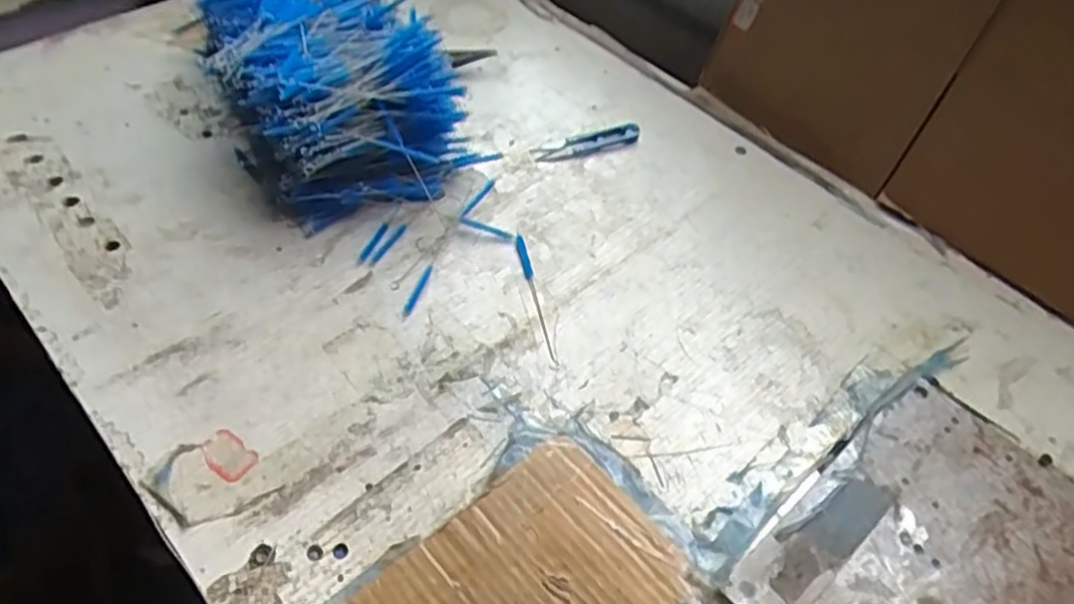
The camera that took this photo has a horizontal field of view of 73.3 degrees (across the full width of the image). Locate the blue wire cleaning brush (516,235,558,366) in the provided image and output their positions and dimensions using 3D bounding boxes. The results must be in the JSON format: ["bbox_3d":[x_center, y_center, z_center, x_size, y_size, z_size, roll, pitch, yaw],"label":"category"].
[{"bbox_3d":[-0.002,-0.005,0.546,0.008,0.004,0.124,-7,51,-11],"label":"blue wire cleaning brush"}]

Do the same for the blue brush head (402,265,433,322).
[{"bbox_3d":[-0.088,-0.008,0.532,0.007,0.004,0.052,15,50,8],"label":"blue brush head"}]

